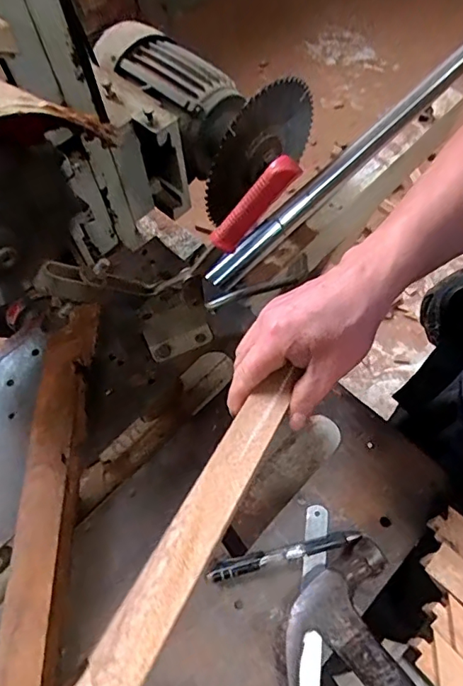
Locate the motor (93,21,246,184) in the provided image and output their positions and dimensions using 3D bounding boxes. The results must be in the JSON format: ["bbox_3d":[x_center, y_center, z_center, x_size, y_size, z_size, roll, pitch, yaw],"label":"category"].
[{"bbox_3d":[-0.099,-0.404,0.819,0.261,0.135,0.133,41,72,18],"label":"motor"}]

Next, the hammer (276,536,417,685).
[{"bbox_3d":[0.176,0.318,0.305,0.122,0.049,0.407,-34,49,-14],"label":"hammer"}]

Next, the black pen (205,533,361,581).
[{"bbox_3d":[0.047,0.190,0.444,0.137,0.010,0.013,-14,65,-5],"label":"black pen"}]

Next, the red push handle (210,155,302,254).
[{"bbox_3d":[0.018,-0.115,0.417,0.096,0.028,0.015,-44,64,29],"label":"red push handle"}]

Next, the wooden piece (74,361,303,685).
[{"bbox_3d":[-0.014,0.102,0.310,0.031,0.014,0.236,25,51,13],"label":"wooden piece"}]

